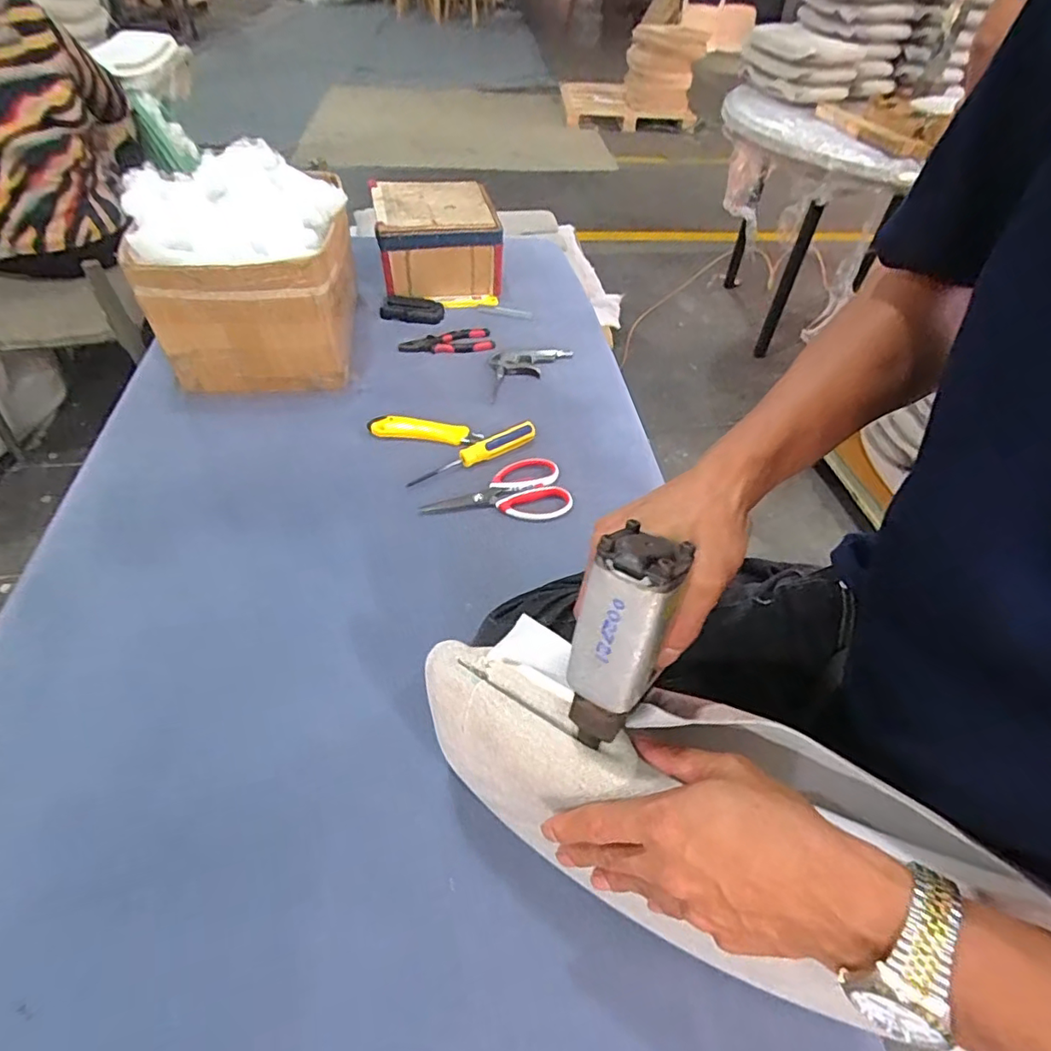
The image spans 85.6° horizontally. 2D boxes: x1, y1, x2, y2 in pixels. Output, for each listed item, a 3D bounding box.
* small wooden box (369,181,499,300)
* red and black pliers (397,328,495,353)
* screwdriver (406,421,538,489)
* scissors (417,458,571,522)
[{"bbox_3d":[-0.168,-0.529,1.064,0.216,0.141,0.209,-11,52,-12],"label":"small wooden box"},{"bbox_3d":[-0.134,-0.313,0.960,0.154,0.009,0.062,-5,51,-8],"label":"red and black pliers"},{"bbox_3d":[-0.069,-0.099,0.768,0.194,0.023,0.030,-25,56,-22],"label":"screwdriver"},{"bbox_3d":[-0.039,-0.038,0.728,0.185,0.006,0.099,-12,52,-14],"label":"scissors"}]

